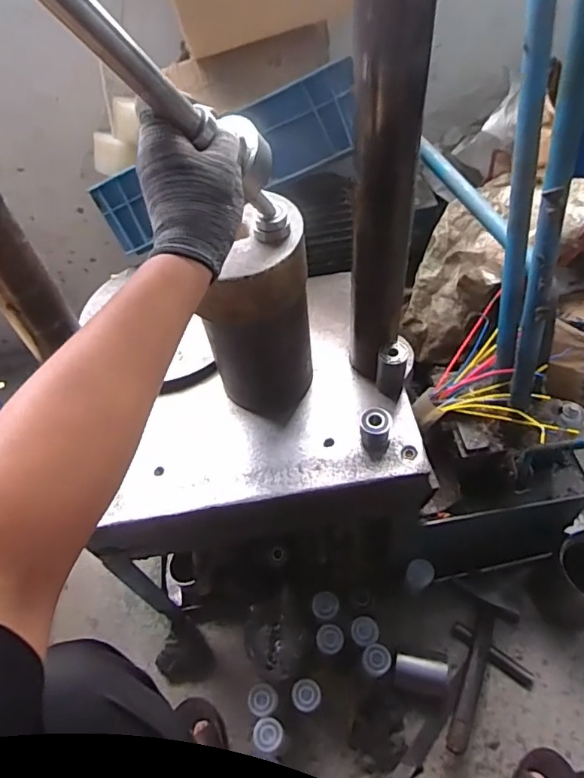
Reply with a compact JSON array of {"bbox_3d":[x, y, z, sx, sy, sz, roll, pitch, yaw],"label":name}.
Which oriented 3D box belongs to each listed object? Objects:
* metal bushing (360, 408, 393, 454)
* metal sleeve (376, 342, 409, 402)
[{"bbox_3d":[0.108,0.053,0.673,0.037,0.043,0.039,-3,54,4],"label":"metal bushing"},{"bbox_3d":[0.133,-0.025,0.699,0.036,0.080,0.033,12,56,14],"label":"metal sleeve"}]

